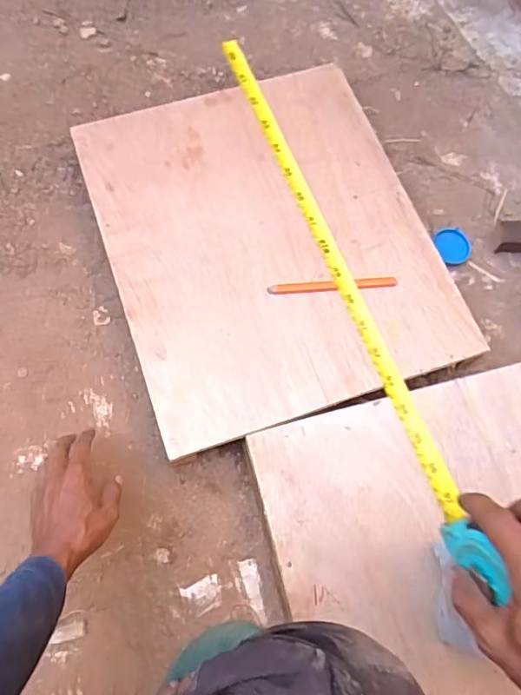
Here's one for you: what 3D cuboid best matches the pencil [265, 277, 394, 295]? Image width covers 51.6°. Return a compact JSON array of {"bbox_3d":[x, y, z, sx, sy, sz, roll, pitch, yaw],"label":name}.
[{"bbox_3d":[0.090,-0.077,0.668,0.159,0.005,0.017,-7,70,-5],"label":"pencil"}]

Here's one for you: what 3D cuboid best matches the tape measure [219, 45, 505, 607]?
[{"bbox_3d":[0.072,-0.056,0.439,0.027,0.055,0.493,-21,76,-10],"label":"tape measure"}]

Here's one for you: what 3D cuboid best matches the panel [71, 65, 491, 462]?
[{"bbox_3d":[0.008,-0.146,0.698,0.393,0.013,0.469,-18,72,-9],"label":"panel"}]

